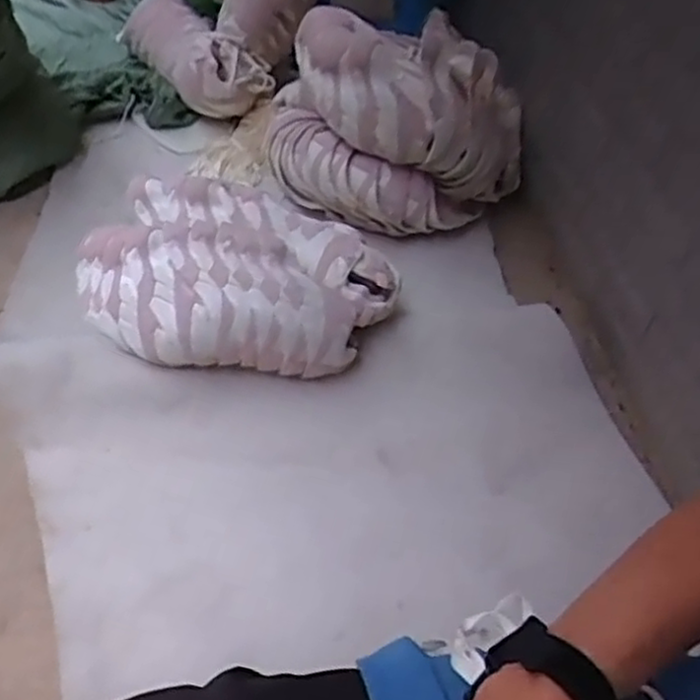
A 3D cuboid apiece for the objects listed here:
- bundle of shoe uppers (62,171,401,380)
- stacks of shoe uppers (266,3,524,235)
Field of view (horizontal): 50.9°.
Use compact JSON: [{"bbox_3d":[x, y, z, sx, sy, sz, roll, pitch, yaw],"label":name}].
[{"bbox_3d":[-0.162,-0.115,1.047,0.450,0.120,0.300,14,49,3],"label":"bundle of shoe uppers"},{"bbox_3d":[0.084,-0.396,1.243,0.442,0.263,0.290,1,49,-3],"label":"stacks of shoe uppers"}]

